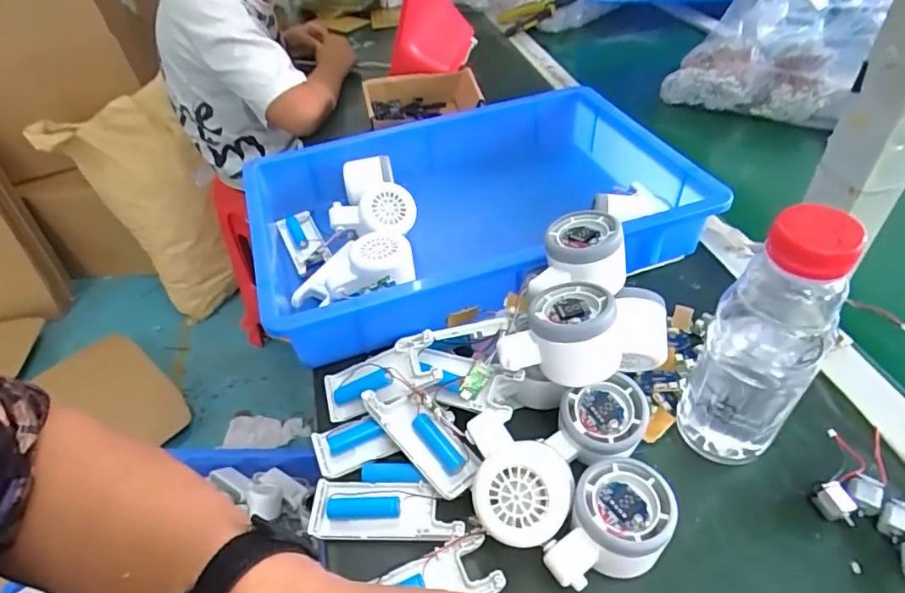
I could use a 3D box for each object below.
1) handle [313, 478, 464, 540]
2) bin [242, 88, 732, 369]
[{"bbox_3d":[-0.046,0.148,0.374,0.104,0.015,0.038,0,44,6],"label":"handle"},{"bbox_3d":[0.024,-0.082,0.579,0.434,0.125,0.280,-16,45,-10],"label":"bin"}]

